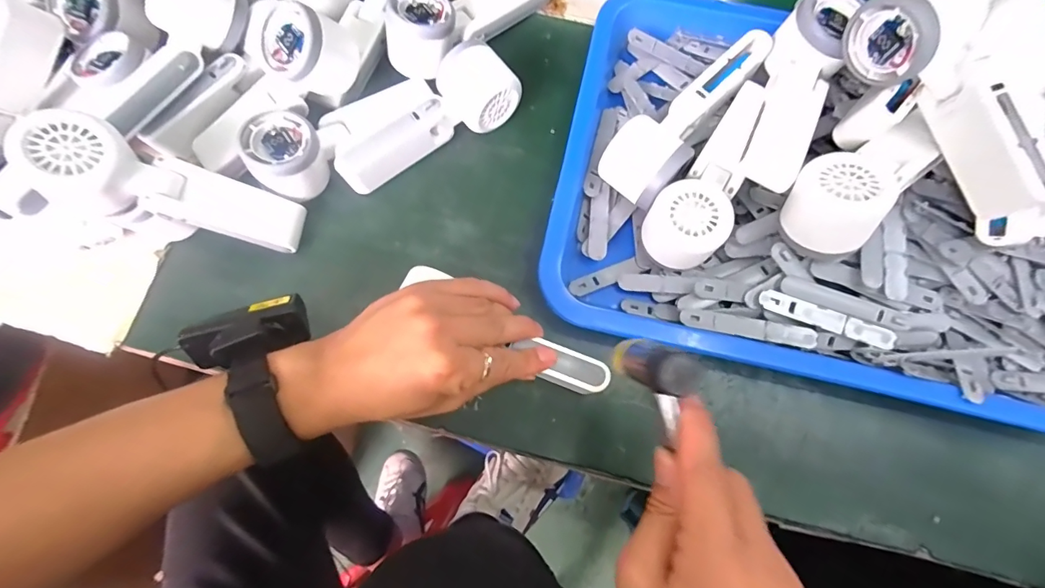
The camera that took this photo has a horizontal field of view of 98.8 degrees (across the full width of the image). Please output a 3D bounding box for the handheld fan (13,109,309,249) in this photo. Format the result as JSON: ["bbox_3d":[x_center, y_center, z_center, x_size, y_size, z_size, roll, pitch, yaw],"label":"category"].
[{"bbox_3d":[-0.250,-0.072,0.328,0.164,0.038,0.049,19,74,-41],"label":"handheld fan"}]

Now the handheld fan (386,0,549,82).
[{"bbox_3d":[-0.049,-0.257,0.413,0.166,0.045,0.060,-38,80,-20],"label":"handheld fan"}]

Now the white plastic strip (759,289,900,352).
[{"bbox_3d":[0.222,0.019,0.328,0.094,0.007,0.015,21,74,5],"label":"white plastic strip"}]

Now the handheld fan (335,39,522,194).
[{"bbox_3d":[-0.085,-0.152,0.384,0.166,0.058,0.058,-29,77,-9],"label":"handheld fan"}]

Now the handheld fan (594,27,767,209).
[{"bbox_3d":[0.131,-0.143,0.372,0.056,0.060,0.173,40,77,9],"label":"handheld fan"}]

